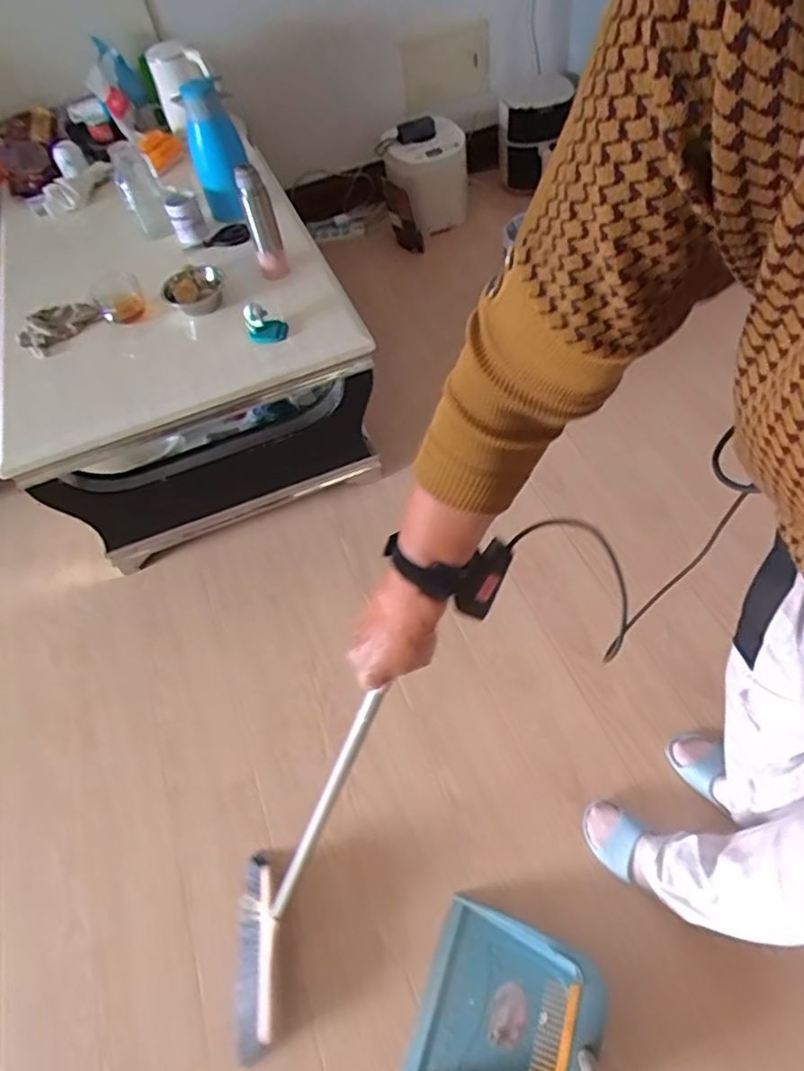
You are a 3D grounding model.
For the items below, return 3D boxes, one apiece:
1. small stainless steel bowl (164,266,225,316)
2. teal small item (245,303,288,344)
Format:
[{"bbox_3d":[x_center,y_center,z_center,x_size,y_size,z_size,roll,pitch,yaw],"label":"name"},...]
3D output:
[{"bbox_3d":[-0.470,-0.553,1.416,0.130,0.054,0.121,-3,55,4],"label":"small stainless steel bowl"},{"bbox_3d":[-0.289,-0.451,1.312,0.081,0.071,0.063,-18,54,-3],"label":"teal small item"}]

